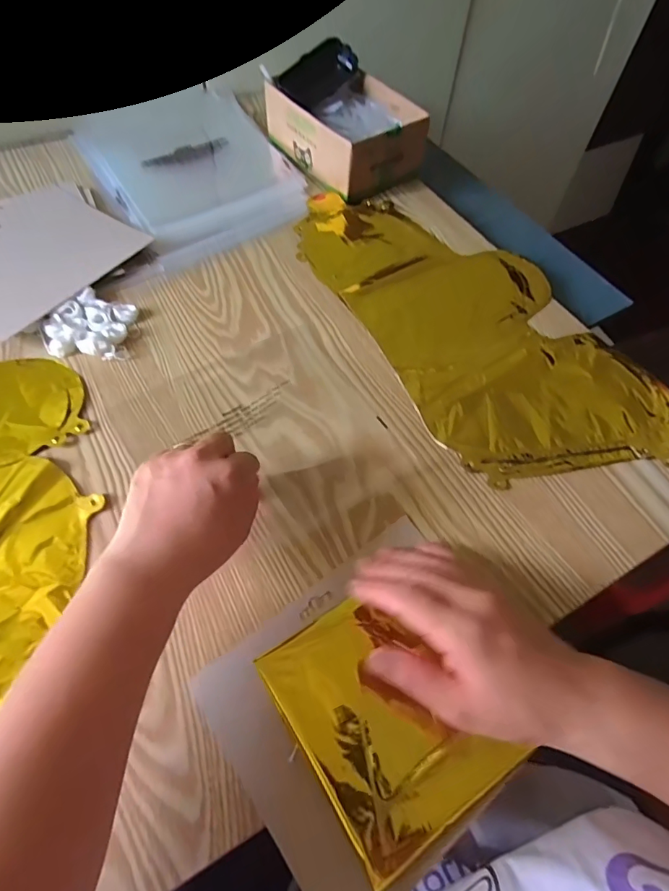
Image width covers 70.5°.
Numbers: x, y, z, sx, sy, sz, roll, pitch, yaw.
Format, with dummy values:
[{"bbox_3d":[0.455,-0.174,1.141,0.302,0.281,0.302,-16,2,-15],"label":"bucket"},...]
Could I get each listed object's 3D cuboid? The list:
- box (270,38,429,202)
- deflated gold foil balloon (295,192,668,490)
[{"bbox_3d":[0.016,-0.398,0.600,0.131,0.070,0.175,-32,65,-19],"label":"box"},{"bbox_3d":[0.134,-0.140,0.486,0.214,0.008,0.423,-23,62,-15],"label":"deflated gold foil balloon"}]

